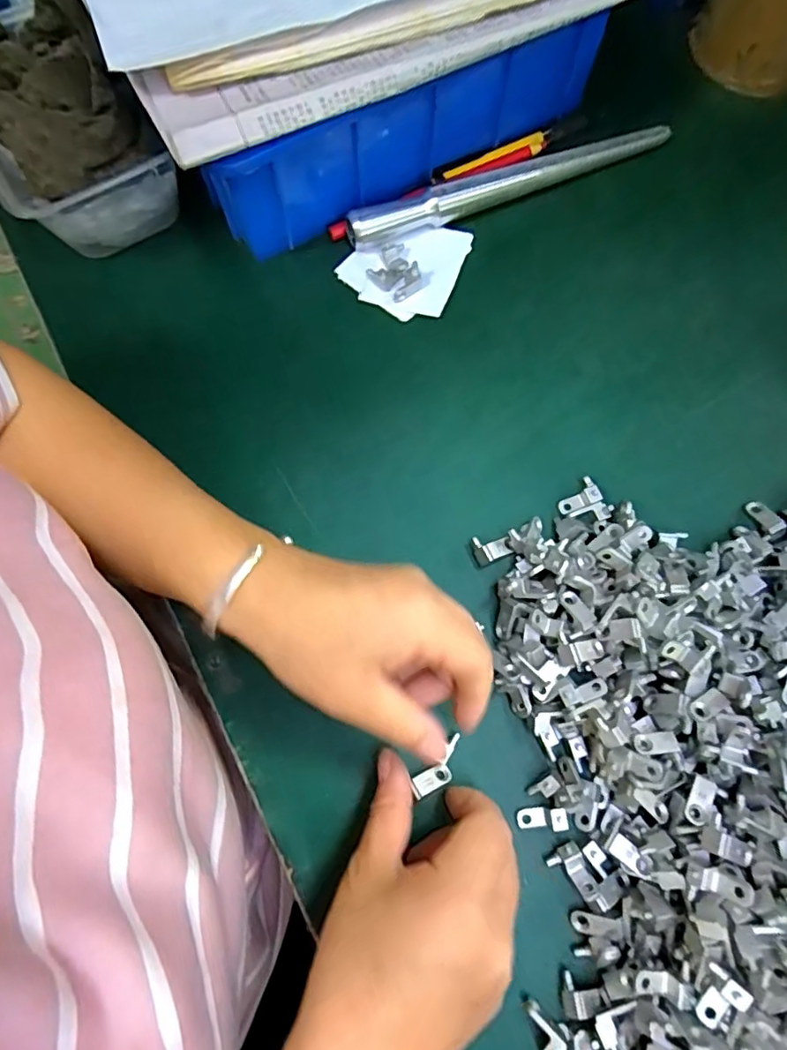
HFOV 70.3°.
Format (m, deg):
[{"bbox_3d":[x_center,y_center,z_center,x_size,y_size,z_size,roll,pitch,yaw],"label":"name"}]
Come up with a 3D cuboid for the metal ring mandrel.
[{"bbox_3d":[0.080,-0.231,0.377,0.232,0.026,0.019,-23,75,-7],"label":"metal ring mandrel"}]

